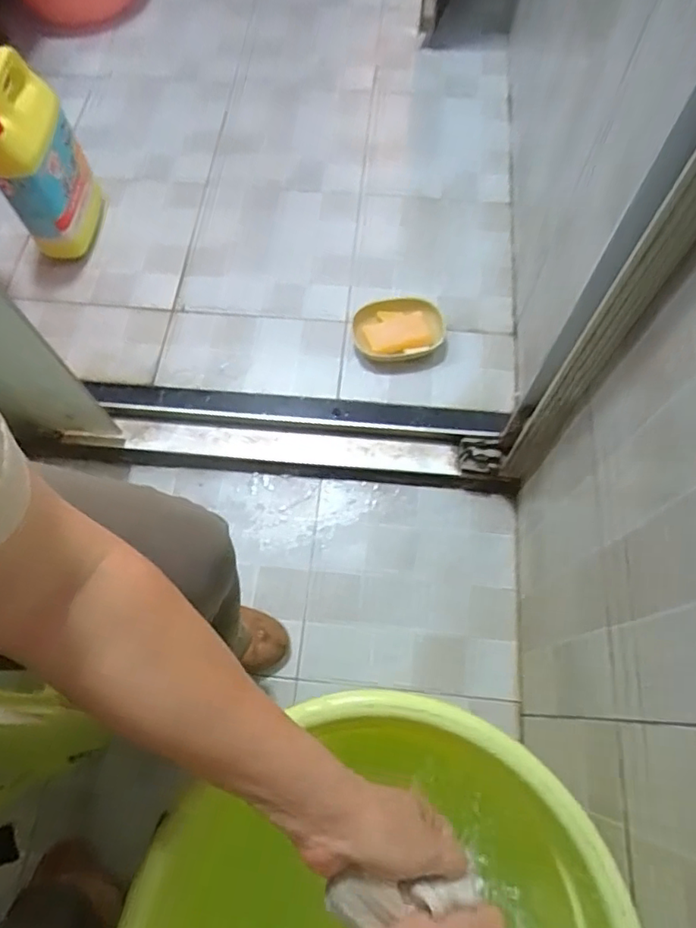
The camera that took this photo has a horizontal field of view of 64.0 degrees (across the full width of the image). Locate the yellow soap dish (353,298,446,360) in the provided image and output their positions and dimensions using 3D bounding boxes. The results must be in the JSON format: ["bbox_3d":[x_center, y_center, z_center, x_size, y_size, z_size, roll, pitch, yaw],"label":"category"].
[{"bbox_3d":[0.082,-0.223,0.916,0.148,0.033,0.115,-6,67,-2],"label":"yellow soap dish"}]

